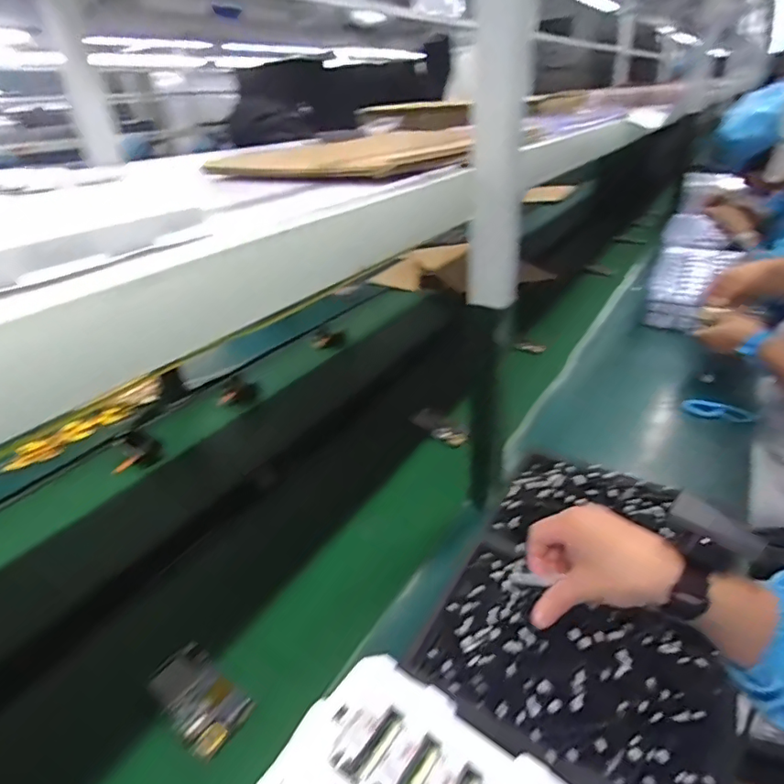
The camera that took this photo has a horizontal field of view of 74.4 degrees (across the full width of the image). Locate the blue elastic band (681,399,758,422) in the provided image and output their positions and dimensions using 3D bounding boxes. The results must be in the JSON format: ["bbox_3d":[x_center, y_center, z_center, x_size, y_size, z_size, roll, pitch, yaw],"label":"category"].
[{"bbox_3d":[0.592,0.034,0.936,0.115,0.008,0.033,8,71,25],"label":"blue elastic band"}]

